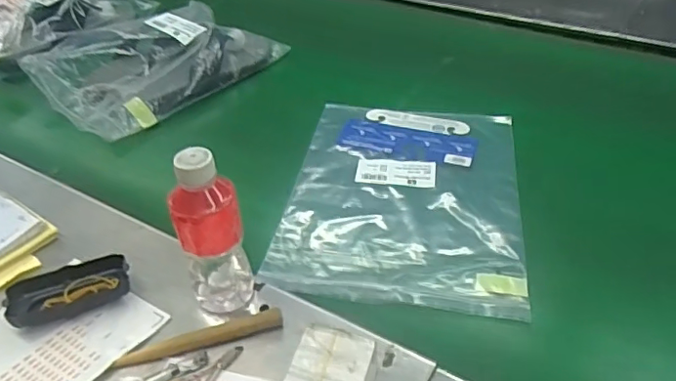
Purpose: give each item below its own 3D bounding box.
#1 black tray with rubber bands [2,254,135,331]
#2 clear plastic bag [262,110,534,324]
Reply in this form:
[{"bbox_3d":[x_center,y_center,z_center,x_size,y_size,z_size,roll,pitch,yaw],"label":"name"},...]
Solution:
[{"bbox_3d":[-0.266,0.095,0.562,0.112,0.026,0.051,-14,39,-17],"label":"black tray with rubber bands"},{"bbox_3d":[0.082,0.001,0.705,0.271,0.012,0.369,6,38,9],"label":"clear plastic bag"}]

